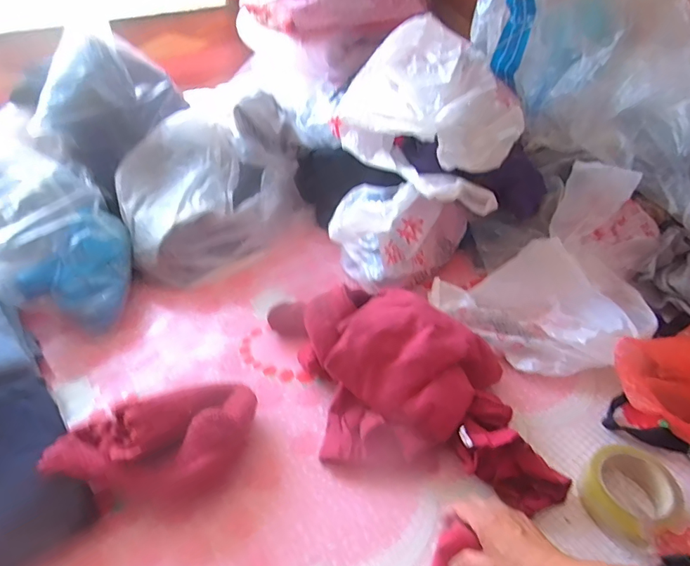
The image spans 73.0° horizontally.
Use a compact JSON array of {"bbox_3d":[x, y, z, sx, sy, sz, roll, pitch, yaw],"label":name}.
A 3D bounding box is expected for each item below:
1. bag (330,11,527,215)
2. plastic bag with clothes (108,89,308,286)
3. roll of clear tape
[{"bbox_3d":[0.165,-0.315,0.846,0.277,0.196,0.353,-25,47,-26],"label":"bag"},{"bbox_3d":[-0.250,-0.202,0.941,0.386,0.207,0.282,-21,45,-23],"label":"plastic bag with clothes"},{"bbox_3d":[0.340,0.245,0.556,0.109,0.059,0.096,-25,47,-26],"label":"roll of clear tape"}]

